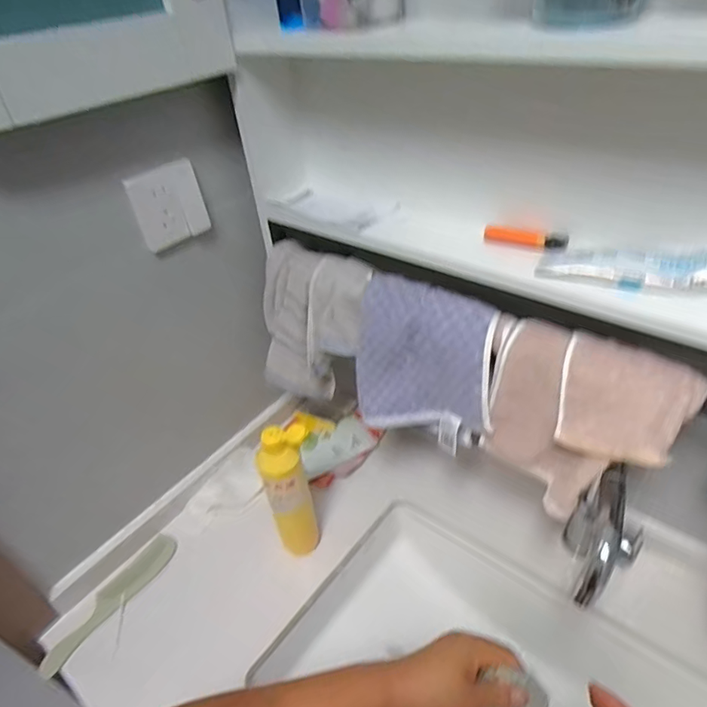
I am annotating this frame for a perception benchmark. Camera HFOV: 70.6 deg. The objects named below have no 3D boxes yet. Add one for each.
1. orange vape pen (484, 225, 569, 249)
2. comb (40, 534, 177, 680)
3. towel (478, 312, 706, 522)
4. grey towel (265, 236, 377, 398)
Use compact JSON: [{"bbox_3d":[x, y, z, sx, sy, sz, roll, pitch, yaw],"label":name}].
[{"bbox_3d":[0.175,-0.118,0.512,0.081,0.014,0.018,13,43,22],"label":"orange vape pen"},{"bbox_3d":[-0.333,0.337,0.687,0.047,0.011,0.205,23,44,26],"label":"comb"},{"bbox_3d":[0.213,0.071,0.500,0.178,0.165,0.090,25,49,33],"label":"towel"},{"bbox_3d":[-0.056,-0.029,0.703,0.185,0.215,0.086,24,48,31],"label":"grey towel"}]

